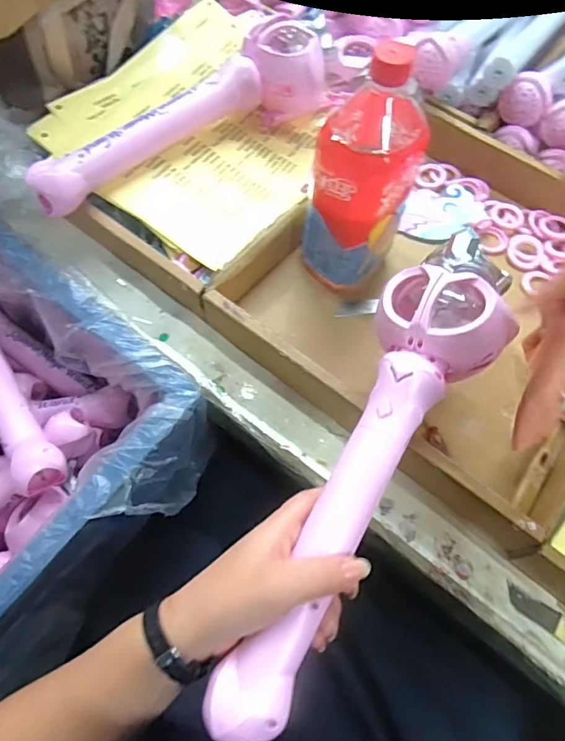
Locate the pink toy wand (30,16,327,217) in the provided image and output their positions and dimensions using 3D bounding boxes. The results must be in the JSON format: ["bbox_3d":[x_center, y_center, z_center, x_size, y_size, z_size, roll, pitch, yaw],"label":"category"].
[{"bbox_3d":[-0.104,-0.260,0.518,0.330,0.085,0.090,-30,68,-15],"label":"pink toy wand"}]

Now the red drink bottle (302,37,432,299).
[{"bbox_3d":[0.070,-0.163,0.446,0.073,0.219,0.073,1,64,-1],"label":"red drink bottle"}]

